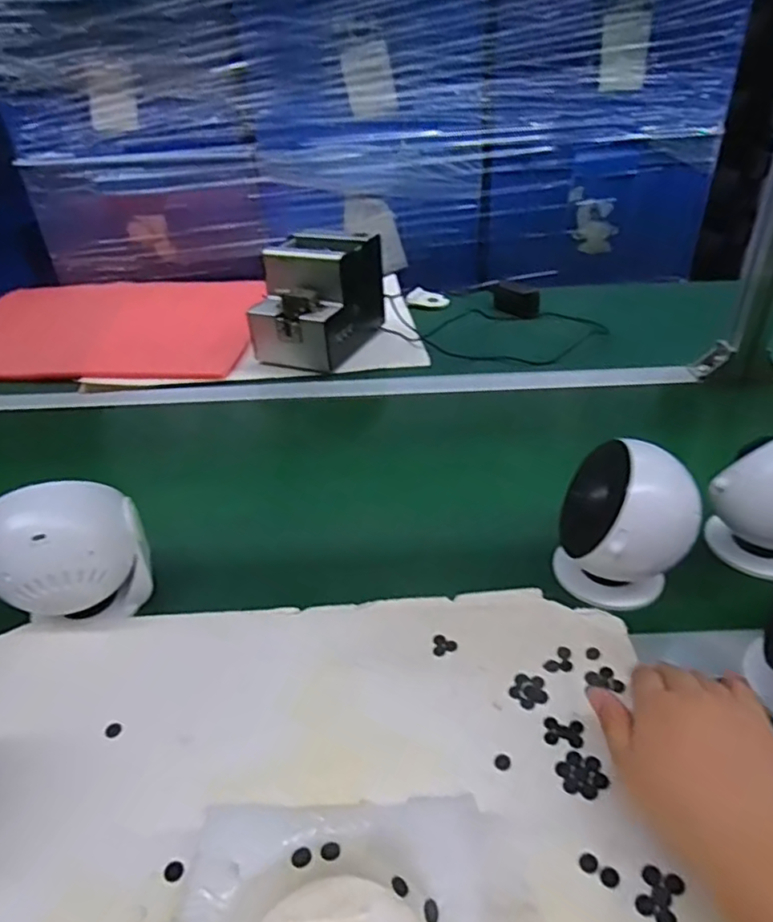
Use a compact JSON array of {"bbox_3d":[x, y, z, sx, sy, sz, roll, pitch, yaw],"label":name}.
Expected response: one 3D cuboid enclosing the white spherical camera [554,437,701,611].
[{"bbox_3d":[0.181,0.051,0.482,0.096,0.116,0.078,18,38,27],"label":"white spherical camera"}]

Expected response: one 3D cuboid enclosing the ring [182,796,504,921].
[{"bbox_3d":[-0.017,0.236,0.288,0.153,0.041,0.135,-4,33,-3],"label":"ring"}]

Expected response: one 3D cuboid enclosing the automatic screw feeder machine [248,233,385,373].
[{"bbox_3d":[-0.100,-0.237,0.904,0.136,0.143,0.179,9,36,16],"label":"automatic screw feeder machine"}]

